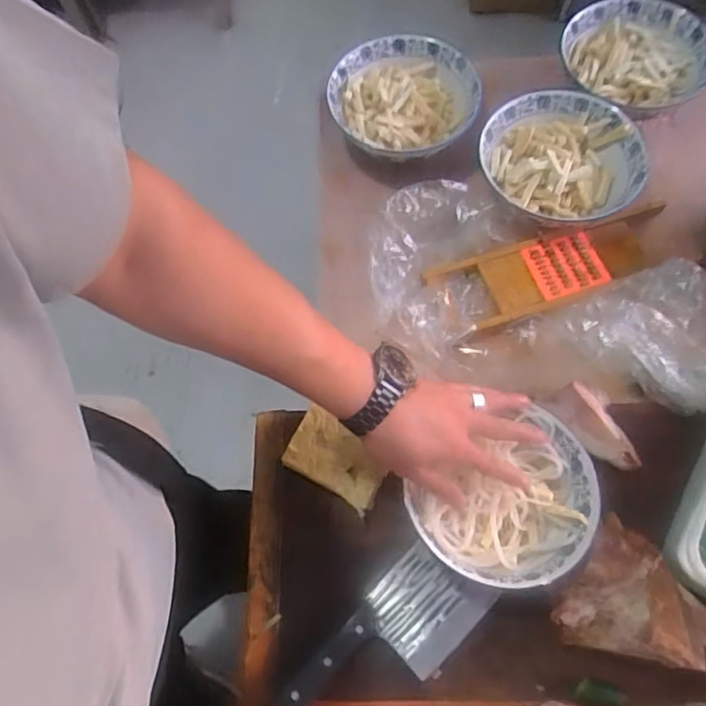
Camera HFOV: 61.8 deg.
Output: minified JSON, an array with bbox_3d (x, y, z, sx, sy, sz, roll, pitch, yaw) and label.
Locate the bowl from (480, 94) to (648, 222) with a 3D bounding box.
[{"bbox_3d":[0.276,-0.256,0.793,0.204,0.061,0.189,-1,66,2],"label":"bowl"}]

